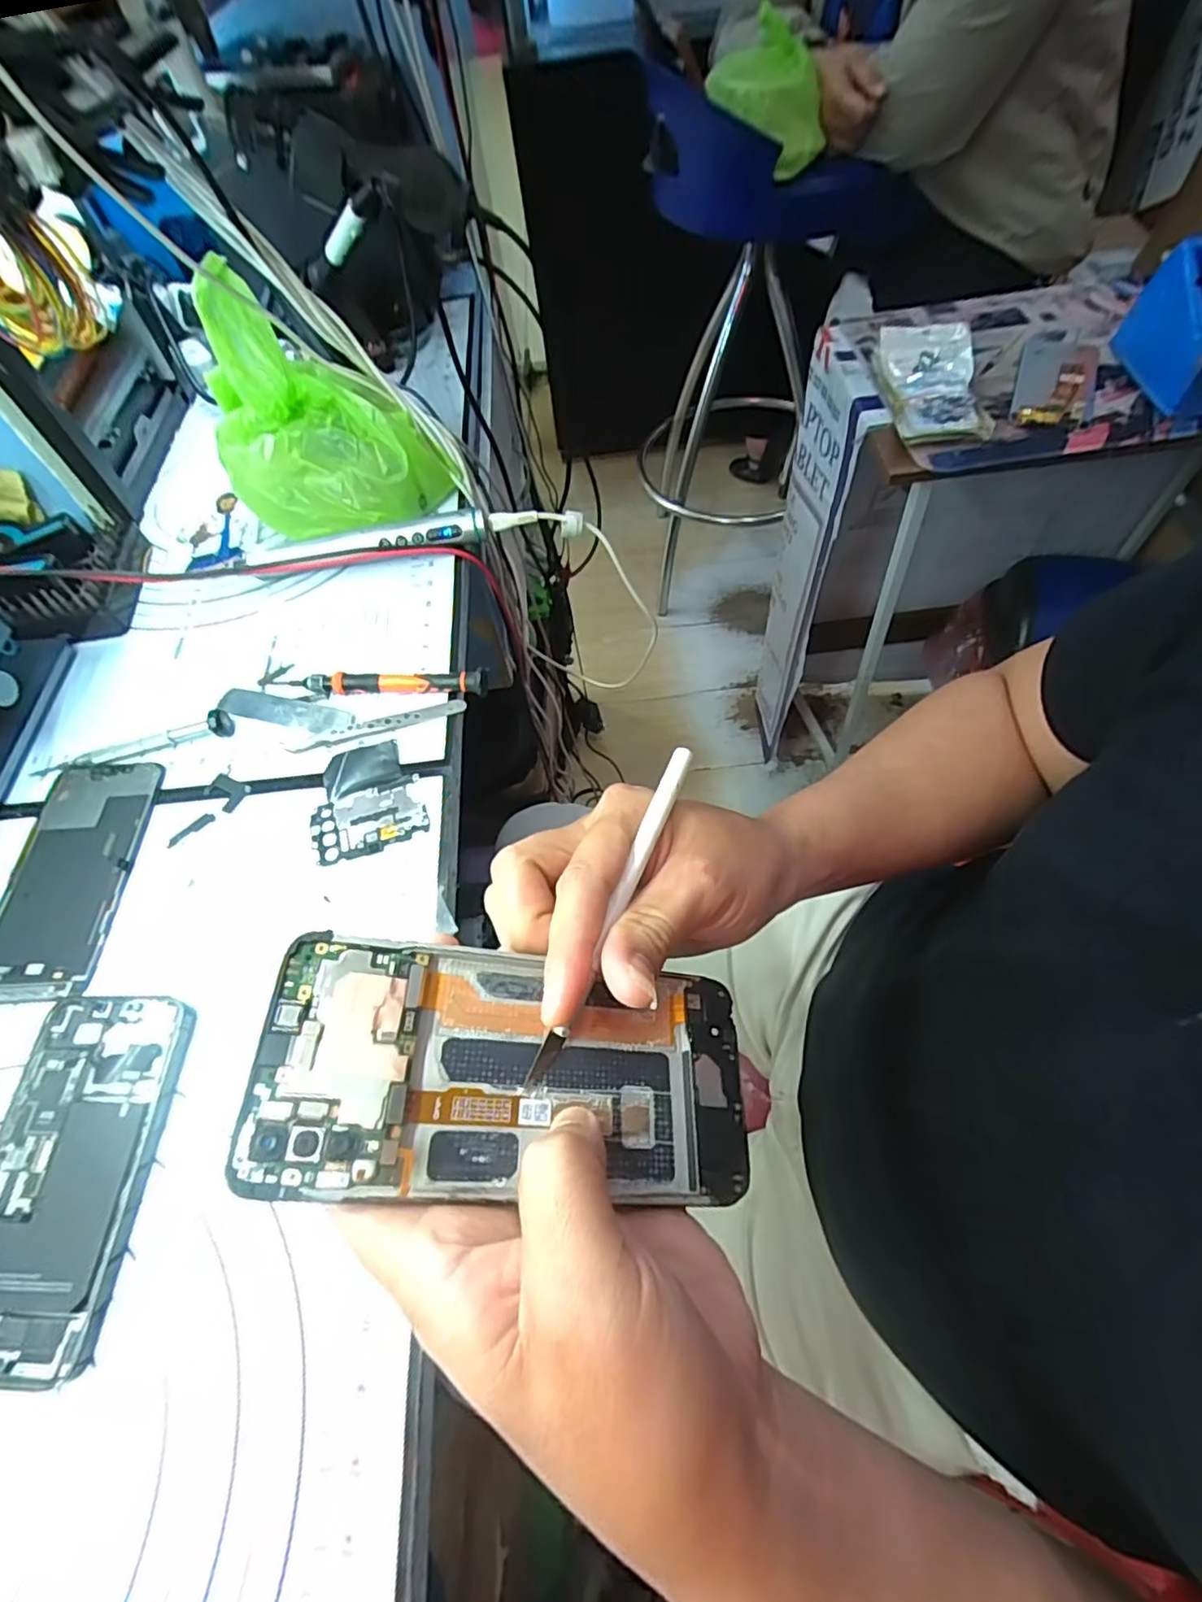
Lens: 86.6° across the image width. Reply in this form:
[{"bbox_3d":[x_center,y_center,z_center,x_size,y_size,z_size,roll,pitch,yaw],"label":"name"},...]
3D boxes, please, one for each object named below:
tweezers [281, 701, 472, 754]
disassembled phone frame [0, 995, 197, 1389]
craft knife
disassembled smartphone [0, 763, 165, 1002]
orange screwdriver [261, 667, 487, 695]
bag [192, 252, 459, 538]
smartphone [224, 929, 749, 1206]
[{"bbox_3d":[-0.139,-0.046,0.393,0.111,0.005,0.011,-15,61,-6],"label":"tweezers"},{"bbox_3d":[-0.235,0.160,0.278,0.072,0.011,0.142,1,60,3],"label":"disassembled phone frame"},{"bbox_3d":[0.005,0.035,0.225,0.008,0.007,0.130,22,71,14],"label":"craft knife"},{"bbox_3d":[-0.295,0.039,0.354,0.067,0.005,0.138,-3,60,1],"label":"disassembled smartphone"},{"bbox_3d":[-0.143,-0.076,0.402,0.145,0.017,0.012,2,60,4],"label":"orange screwdriver"},{"bbox_3d":[-0.200,-0.271,0.451,0.145,0.132,0.113,-29,63,-13],"label":"bag"},{"bbox_3d":[-0.025,0.085,0.203,0.152,0.007,0.070,12,59,-16],"label":"smartphone"}]

